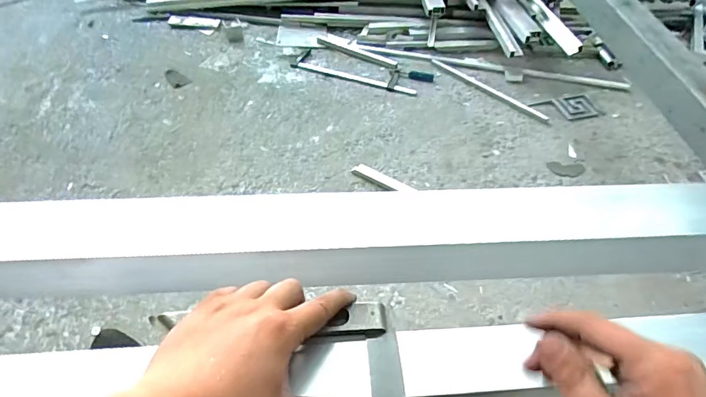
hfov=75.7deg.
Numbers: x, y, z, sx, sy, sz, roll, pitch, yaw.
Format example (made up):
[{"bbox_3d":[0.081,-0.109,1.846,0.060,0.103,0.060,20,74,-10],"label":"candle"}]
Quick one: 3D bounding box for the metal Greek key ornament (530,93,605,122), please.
[{"bbox_3d":[0.753,-0.315,1.591,0.206,0.024,0.124,-10,46,-12],"label":"metal Greek key ornament"}]

